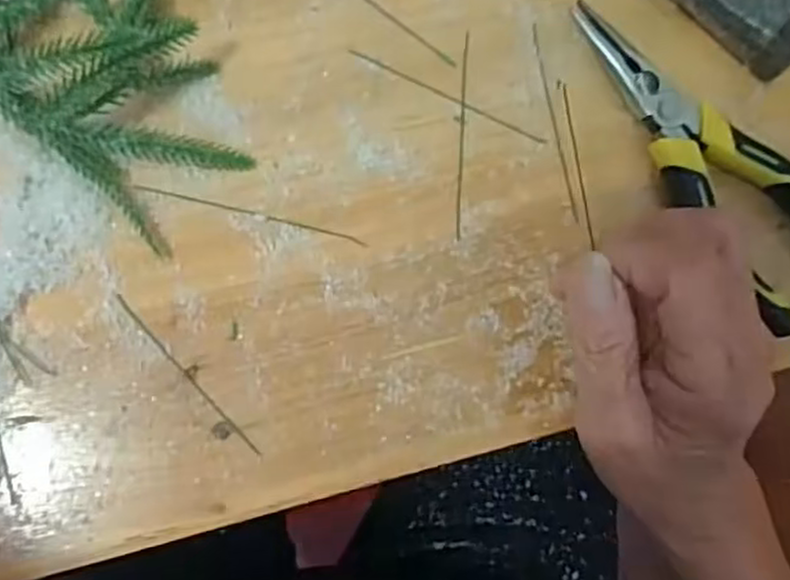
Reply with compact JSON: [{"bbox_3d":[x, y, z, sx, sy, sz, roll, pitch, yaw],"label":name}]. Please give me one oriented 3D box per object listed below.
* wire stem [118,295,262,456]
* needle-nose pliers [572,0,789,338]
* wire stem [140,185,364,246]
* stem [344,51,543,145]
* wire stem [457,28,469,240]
[{"bbox_3d":[-0.080,0.033,0.288,0.004,0.004,0.082,-41,91,-9],"label":"wire stem"},{"bbox_3d":[0.130,-0.057,0.315,0.051,0.018,0.158,-40,90,-9],"label":"needle-nose pliers"},{"bbox_3d":[-0.057,-0.030,0.297,0.093,0.004,0.004,14,83,-5],"label":"wire stem"},{"bbox_3d":[0.023,-0.082,0.314,0.090,0.004,0.004,24,82,-4],"label":"stem"},{"bbox_3d":[0.028,-0.065,0.311,0.004,0.004,0.089,4,84,-7],"label":"wire stem"}]

